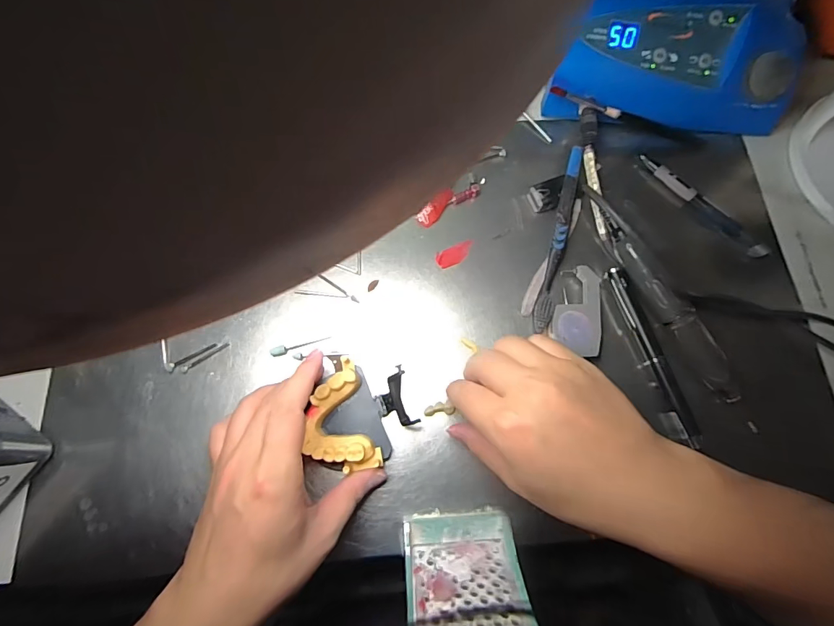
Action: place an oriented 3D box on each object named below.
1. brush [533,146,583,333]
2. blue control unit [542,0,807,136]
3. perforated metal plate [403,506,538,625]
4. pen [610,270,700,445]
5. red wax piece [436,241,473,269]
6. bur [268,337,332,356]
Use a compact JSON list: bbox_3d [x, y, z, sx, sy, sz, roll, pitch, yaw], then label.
[{"bbox_3d":[0.121,-0.064,0.361,0.014,0.020,0.164,15,73,4],"label":"brush"},{"bbox_3d":[0.232,-0.257,0.395,0.219,0.073,0.154,1,73,-1],"label":"blue control unit"},{"bbox_3d":[0.030,0.172,0.264,0.073,0.103,0.022,-1,112,-3],"label":"perforated metal plate"},{"bbox_3d":[0.186,0.030,0.335,0.012,0.006,0.145,-17,74,-6],"label":"pen"},{"bbox_3d":[0.034,-0.051,0.367,0.036,0.004,0.016,-24,74,-8],"label":"red wax piece"},{"bbox_3d":[-0.092,0.026,0.335,0.046,0.005,0.007,-14,75,-4],"label":"bur"}]

